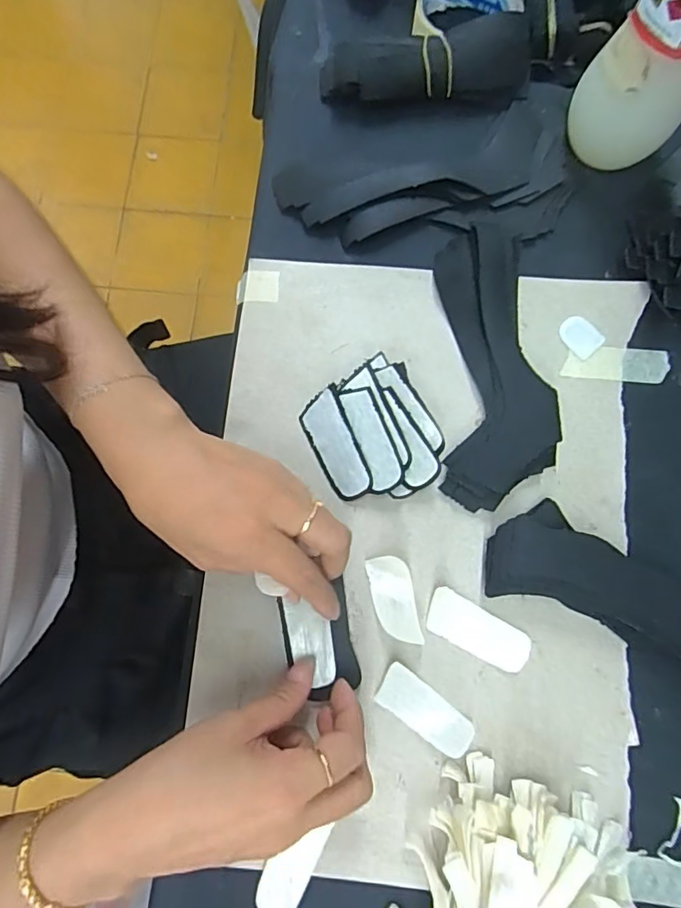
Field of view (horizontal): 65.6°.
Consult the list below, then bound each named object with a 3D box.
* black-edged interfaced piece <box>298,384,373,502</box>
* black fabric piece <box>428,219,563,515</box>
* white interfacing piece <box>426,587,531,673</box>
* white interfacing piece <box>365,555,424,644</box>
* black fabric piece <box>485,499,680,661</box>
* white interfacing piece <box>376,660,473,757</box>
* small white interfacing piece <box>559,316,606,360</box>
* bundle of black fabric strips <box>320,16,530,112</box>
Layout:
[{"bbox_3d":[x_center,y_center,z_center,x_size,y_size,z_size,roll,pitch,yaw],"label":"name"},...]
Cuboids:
[{"bbox_3d":[-0.003,-0.005,0.350,0.031,0.005,0.073,-25,81,21],"label":"black-edged interfaced piece"},{"bbox_3d":[0.100,-0.061,0.358,0.074,0.016,0.189,-4,80,0],"label":"black fabric piece"},{"bbox_3d":[0.086,0.112,0.331,0.067,0.008,0.027,29,82,5],"label":"white interfacing piece"},{"bbox_3d":[0.034,0.092,0.334,0.026,0.011,0.055,-11,80,-1],"label":"white interfacing piece"},{"bbox_3d":[0.176,0.099,0.320,0.183,0.031,0.069,35,82,6],"label":"black fabric piece"},{"bbox_3d":[0.051,0.157,0.321,0.062,0.012,0.026,37,82,7],"label":"white interfacing piece"},{"bbox_3d":[0.168,-0.083,0.370,0.023,0.004,0.030,-38,82,-6],"label":"small white interfacing piece"},{"bbox_3d":[0.064,-0.291,0.399,0.153,0.036,0.058,0,80,1],"label":"bundle of black fabric strips"}]

